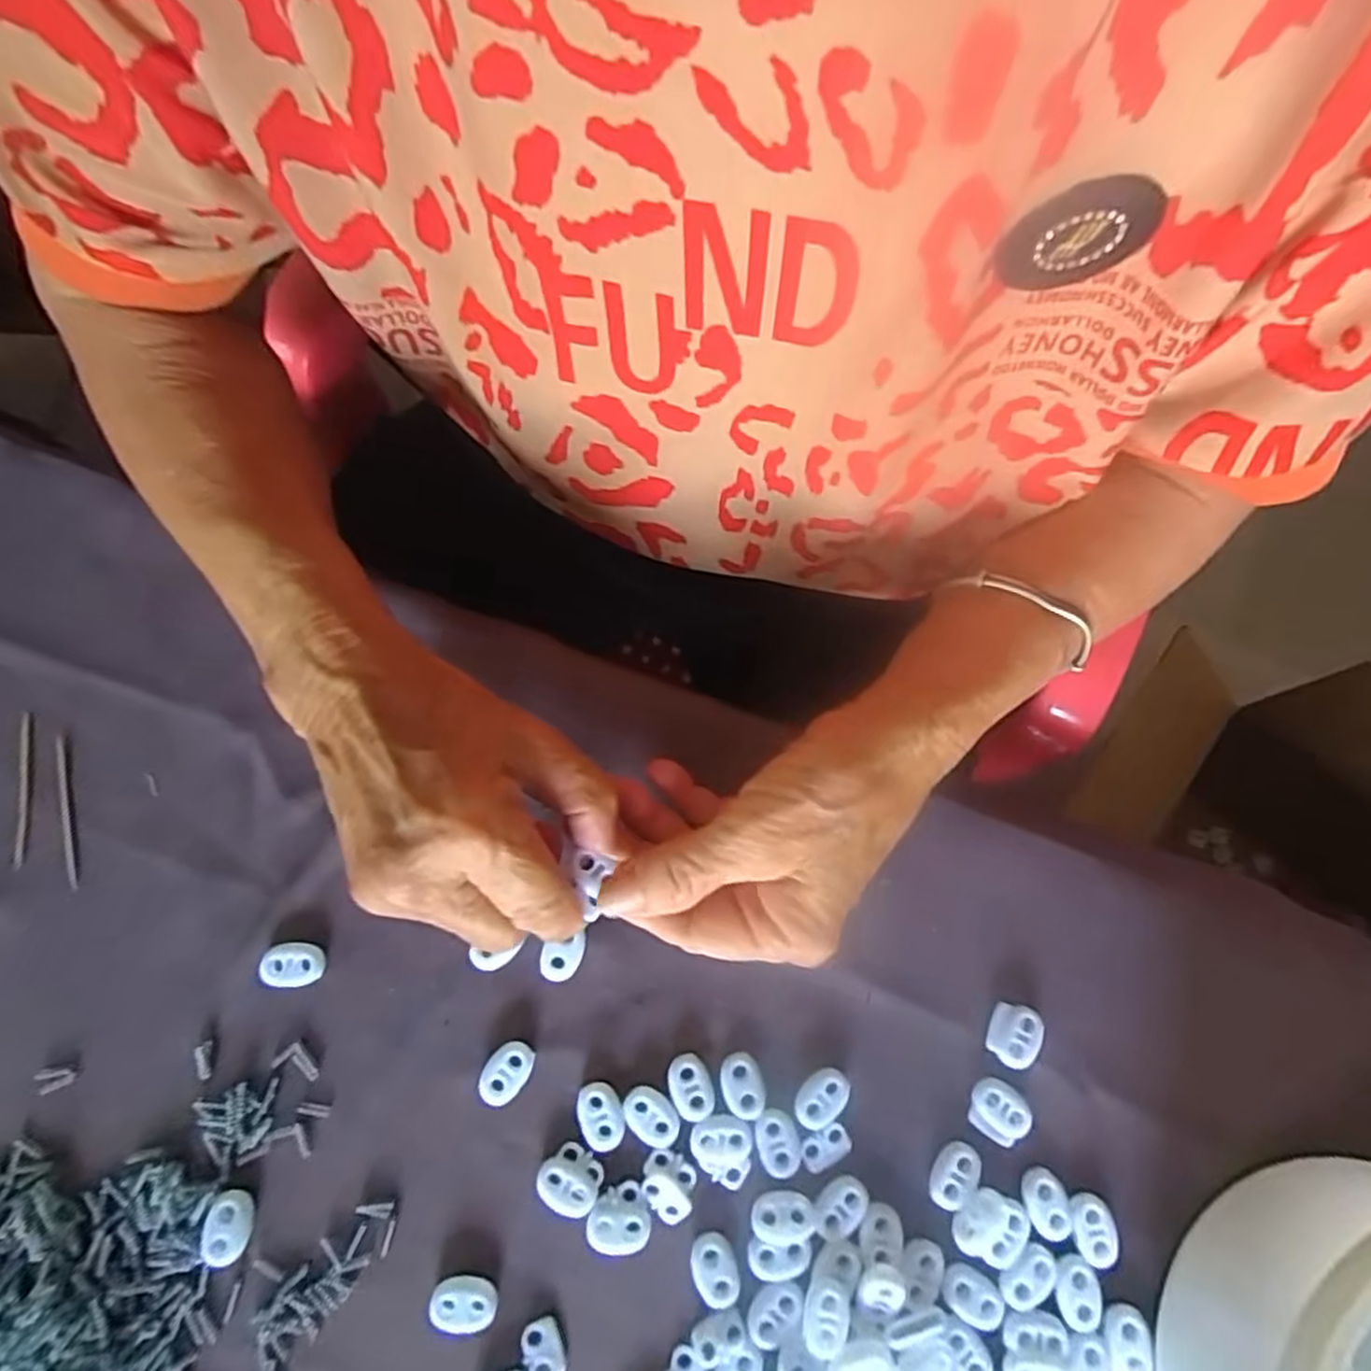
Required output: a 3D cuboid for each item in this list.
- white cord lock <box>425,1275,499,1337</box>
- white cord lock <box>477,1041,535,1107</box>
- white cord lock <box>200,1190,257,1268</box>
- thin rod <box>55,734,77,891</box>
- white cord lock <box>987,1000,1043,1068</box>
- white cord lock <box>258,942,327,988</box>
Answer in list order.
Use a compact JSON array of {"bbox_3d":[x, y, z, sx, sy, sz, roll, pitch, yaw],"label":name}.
[{"bbox_3d":[-0.077,0.214,0.252,0.022,0.005,0.015,6,77,-1],"label":"white cord lock"},{"bbox_3d":[-0.066,0.144,0.271,0.015,0.006,0.022,36,78,5],"label":"white cord lock"},{"bbox_3d":[-0.160,0.190,0.255,0.015,0.005,0.022,2,77,-2],"label":"white cord lock"},{"bbox_3d":[-0.243,0.049,0.287,0.004,0.005,0.061,-14,79,-6],"label":"thin rod"},{"bbox_3d":[0.126,0.133,0.278,0.017,0.006,0.022,23,77,2],"label":"white cord lock"},{"bbox_3d":[-0.149,0.106,0.275,0.022,0.006,0.016,4,77,-2],"label":"white cord lock"}]

